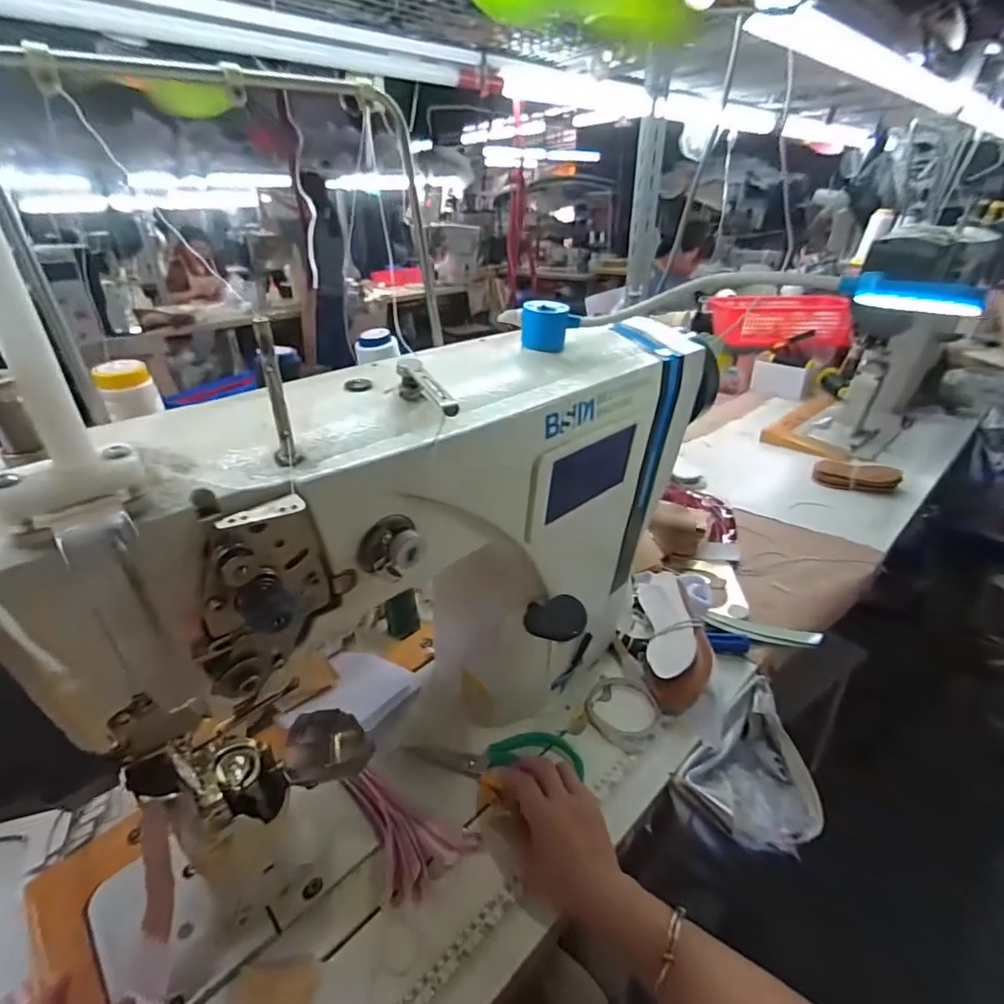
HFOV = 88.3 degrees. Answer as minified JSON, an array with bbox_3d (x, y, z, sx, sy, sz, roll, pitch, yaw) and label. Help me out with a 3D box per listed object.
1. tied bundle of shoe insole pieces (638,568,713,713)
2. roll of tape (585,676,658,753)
[{"bbox_3d":[0.224,0.174,0.689,0.072,0.047,0.225,2,30,5],"label":"tied bundle of shoe insole pieces"},{"bbox_3d":[0.140,0.248,0.615,0.085,0.024,0.079,-1,29,0],"label":"roll of tape"}]

